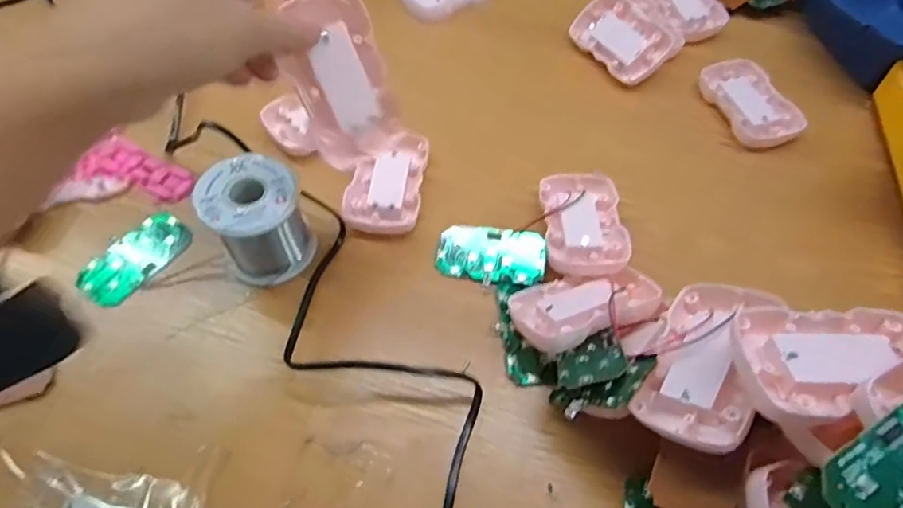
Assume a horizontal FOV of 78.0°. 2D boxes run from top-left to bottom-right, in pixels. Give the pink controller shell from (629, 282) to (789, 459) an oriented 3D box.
[{"bbox_3d":[0.130,0.056,0.284,0.052,0.018,0.088,9,58,42],"label":"pink controller shell"}]

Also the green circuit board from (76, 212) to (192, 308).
[{"bbox_3d":[-0.216,0.002,0.381,0.036,0.008,0.073,32,65,17],"label":"green circuit board"}]

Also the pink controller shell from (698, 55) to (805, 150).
[{"bbox_3d":[0.250,-0.127,0.467,0.055,0.012,0.089,-18,61,-10],"label":"pink controller shell"}]

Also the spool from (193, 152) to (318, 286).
[{"bbox_3d":[-0.126,-0.023,0.364,0.057,0.062,0.059,0,60,0],"label":"spool"}]

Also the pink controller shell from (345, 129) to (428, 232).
[{"bbox_3d":[-0.047,-0.054,0.416,0.052,0.014,0.085,5,60,3],"label":"pink controller shell"}]

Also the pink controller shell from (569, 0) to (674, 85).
[{"bbox_3d":[0.150,-0.191,0.497,0.054,0.013,0.089,-42,67,10],"label":"pink controller shell"}]

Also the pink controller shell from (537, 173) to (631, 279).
[{"bbox_3d":[0.093,-0.022,0.392,0.053,0.021,0.086,0,60,0],"label":"pink controller shell"}]

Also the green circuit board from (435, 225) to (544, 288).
[{"bbox_3d":[0.027,0.001,0.385,0.072,0.014,0.037,7,60,4],"label":"green circuit board"}]

